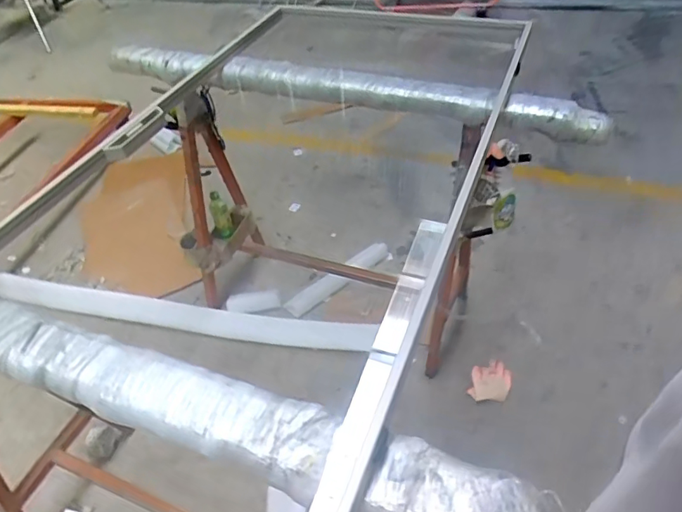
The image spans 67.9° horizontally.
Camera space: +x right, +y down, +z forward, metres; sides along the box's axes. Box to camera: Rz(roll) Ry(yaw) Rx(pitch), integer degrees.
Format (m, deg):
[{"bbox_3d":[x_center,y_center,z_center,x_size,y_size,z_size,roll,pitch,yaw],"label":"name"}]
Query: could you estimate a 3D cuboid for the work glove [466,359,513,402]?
[{"bbox_3d":[0.452,0.378,1.529,0.111,0.047,0.132,16,47,23],"label":"work glove"}]

